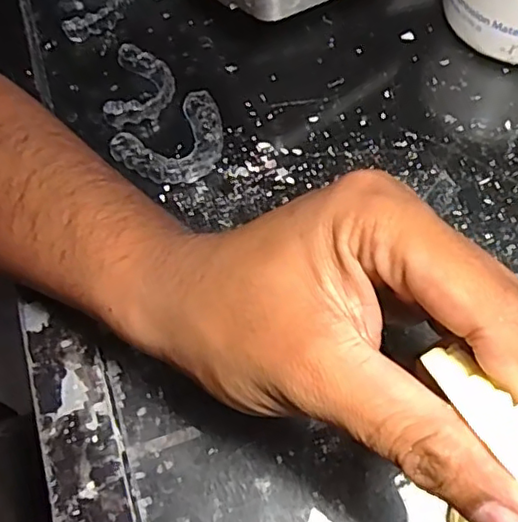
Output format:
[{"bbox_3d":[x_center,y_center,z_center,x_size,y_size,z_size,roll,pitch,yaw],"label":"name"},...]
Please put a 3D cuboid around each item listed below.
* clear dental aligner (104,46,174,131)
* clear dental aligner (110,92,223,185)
[{"bbox_3d":[-0.065,-0.096,0.339,0.033,0.010,0.051,5,63,6],"label":"clear dental aligner"},{"bbox_3d":[-0.043,-0.061,0.321,0.059,0.008,0.045,-33,66,-13],"label":"clear dental aligner"}]

